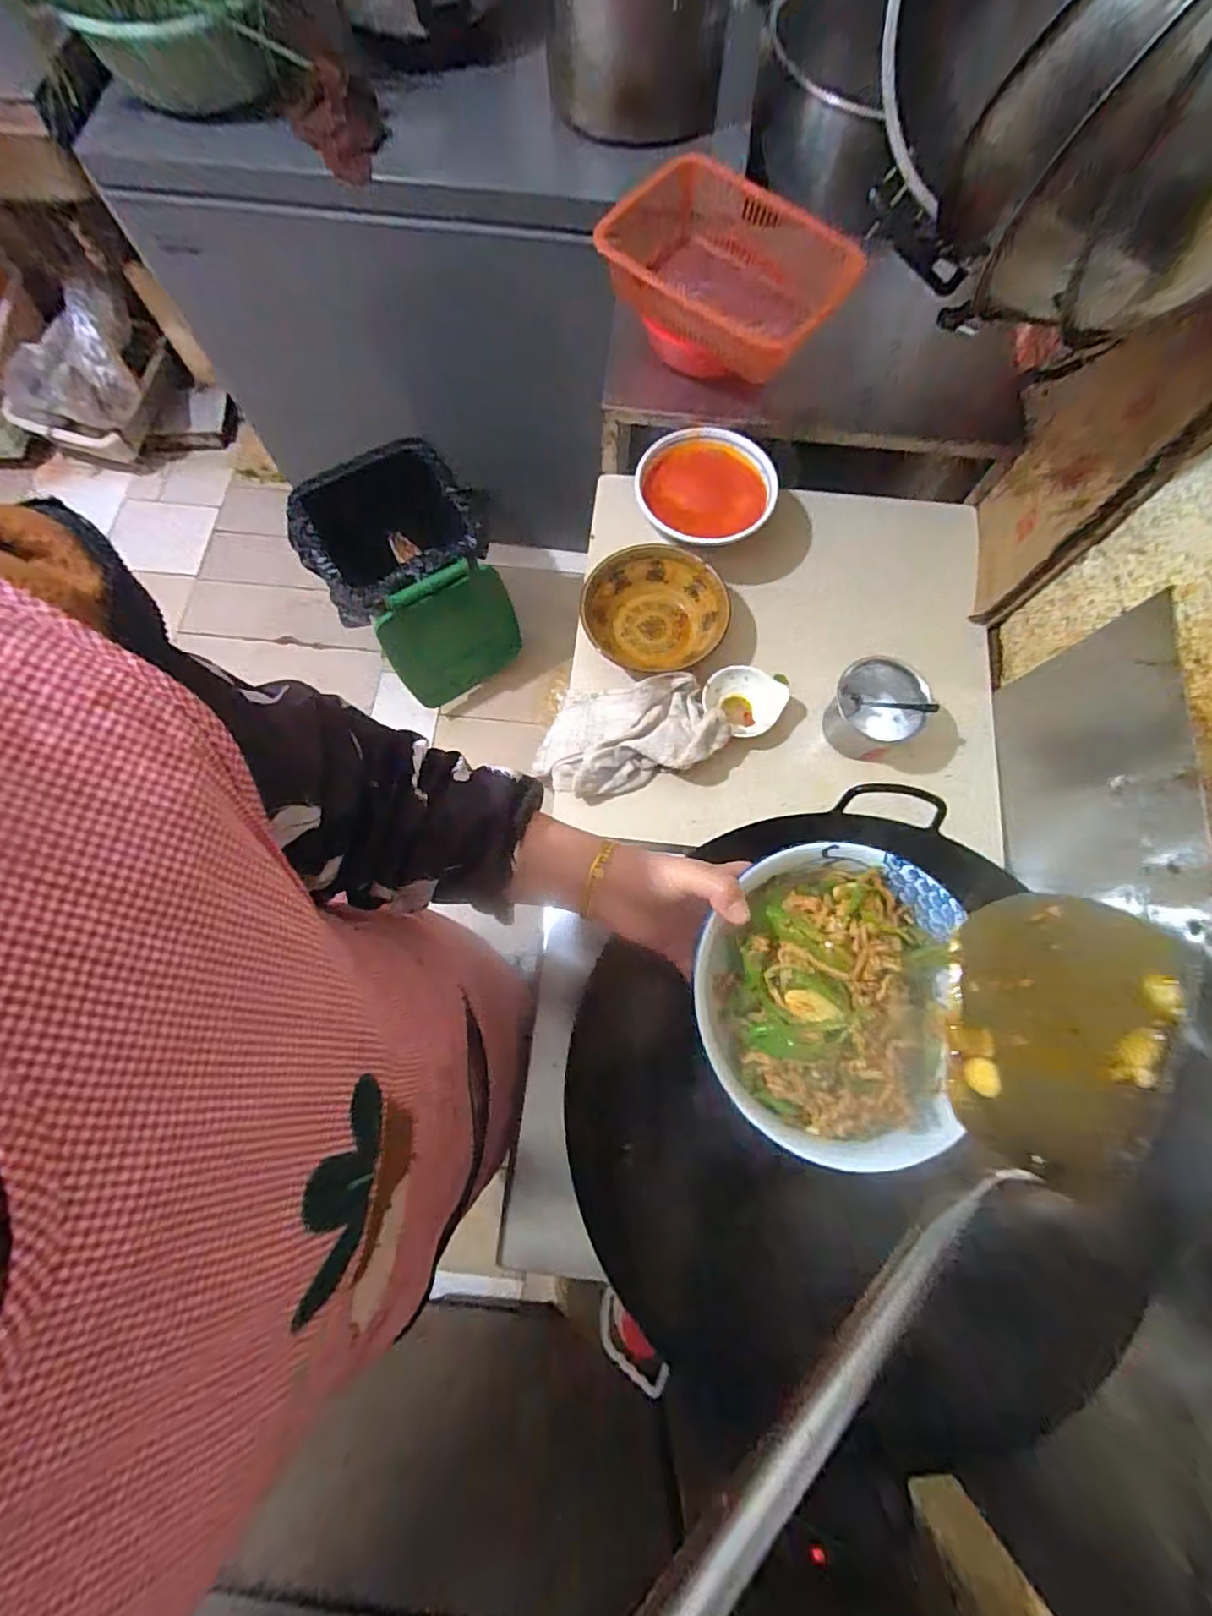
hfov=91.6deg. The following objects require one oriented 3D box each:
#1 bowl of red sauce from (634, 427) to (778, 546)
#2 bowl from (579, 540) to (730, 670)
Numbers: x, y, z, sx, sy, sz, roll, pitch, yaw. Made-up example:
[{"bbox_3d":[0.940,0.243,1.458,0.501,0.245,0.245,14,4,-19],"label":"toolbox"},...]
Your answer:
[{"bbox_3d":[0.141,-0.445,0.837,0.199,0.063,0.167,7,75,2],"label":"bowl of red sauce"},{"bbox_3d":[0.071,-0.290,0.854,0.207,0.070,0.158,6,75,2],"label":"bowl"}]

